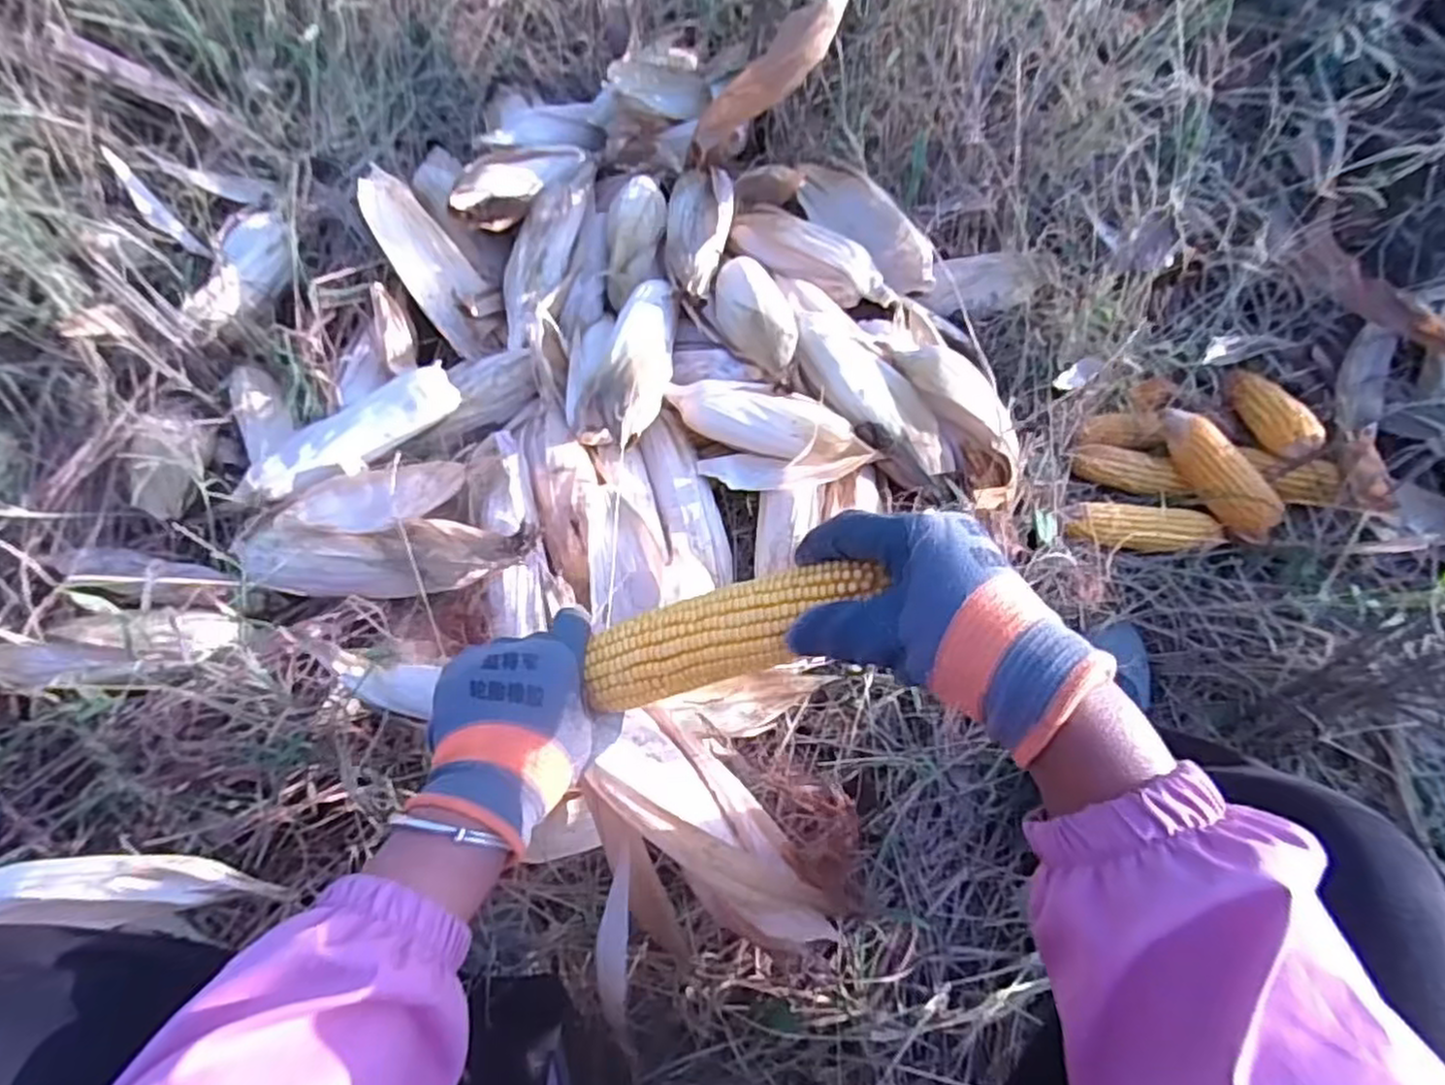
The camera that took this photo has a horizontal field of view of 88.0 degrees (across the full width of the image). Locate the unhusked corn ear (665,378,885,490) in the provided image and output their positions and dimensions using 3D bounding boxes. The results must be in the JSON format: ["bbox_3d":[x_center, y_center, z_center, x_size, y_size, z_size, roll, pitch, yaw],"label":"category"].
[{"bbox_3d":[0.044,-0.101,0.735,0.195,0.052,0.085,13,68,7],"label":"unhusked corn ear"}]

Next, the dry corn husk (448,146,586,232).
[{"bbox_3d":[-0.238,-0.433,0.892,0.081,0.051,0.235,22,51,11],"label":"dry corn husk"}]

